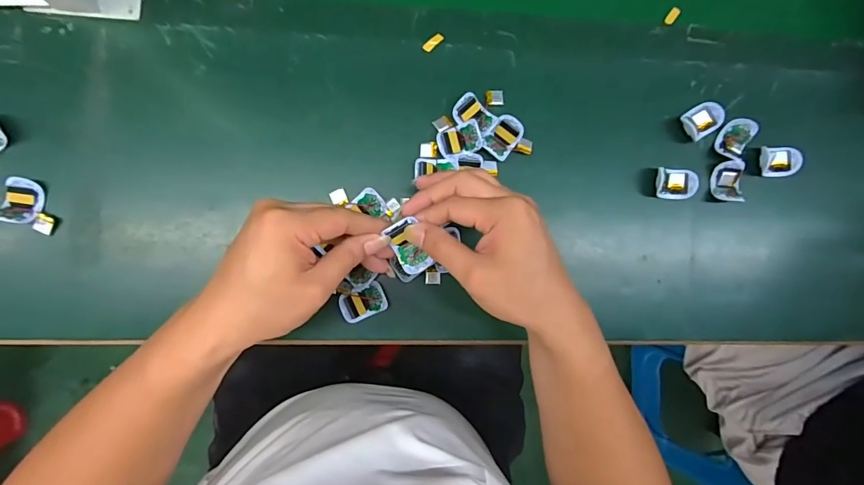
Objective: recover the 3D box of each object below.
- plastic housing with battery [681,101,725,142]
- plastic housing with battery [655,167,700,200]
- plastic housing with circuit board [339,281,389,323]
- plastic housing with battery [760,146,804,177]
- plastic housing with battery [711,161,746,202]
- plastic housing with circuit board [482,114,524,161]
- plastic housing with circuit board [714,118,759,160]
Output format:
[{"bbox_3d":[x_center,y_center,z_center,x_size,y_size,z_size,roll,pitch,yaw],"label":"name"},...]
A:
[{"bbox_3d":[0.282,-0.127,0.454,0.038,0.017,0.033,-29,92,-6],"label":"plastic housing with battery"},{"bbox_3d":[0.252,-0.061,0.453,0.039,0.017,0.032,3,88,-6],"label":"plastic housing with battery"},{"bbox_3d":[-0.065,0.057,0.414,0.042,0.015,0.029,-22,91,-6],"label":"plastic housing with circuit board"},{"bbox_3d":[0.368,-0.087,0.463,0.037,0.019,0.033,-7,89,-6],"label":"plastic housing with battery"},{"bbox_3d":[0.313,-0.064,0.459,0.031,0.018,0.040,8,88,-6],"label":"plastic housing with battery"},{"bbox_3d":[0.070,-0.103,0.430,0.030,0.011,0.043,39,85,-4],"label":"plastic housing with circuit board"},{"bbox_3d":[0.321,-0.107,0.460,0.035,0.016,0.041,9,88,-6],"label":"plastic housing with circuit board"}]

